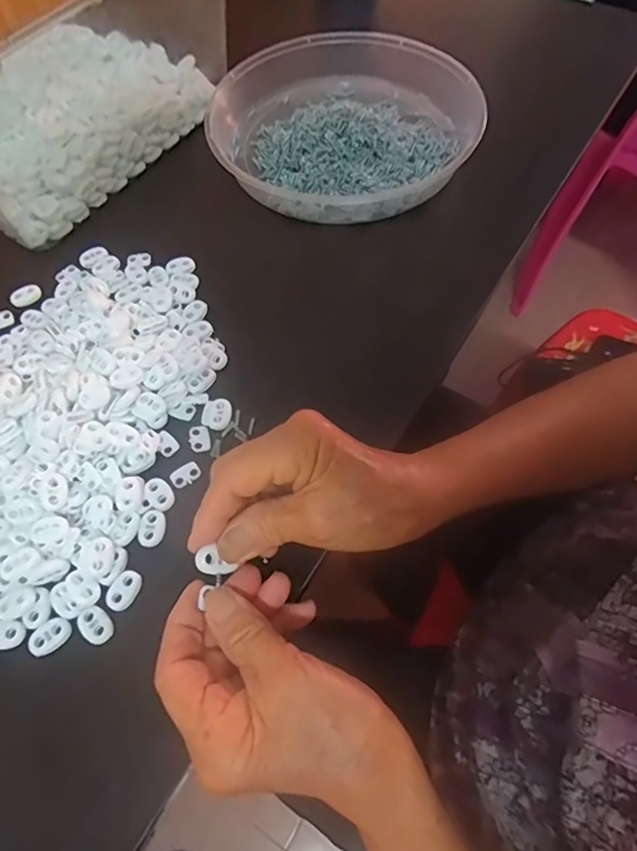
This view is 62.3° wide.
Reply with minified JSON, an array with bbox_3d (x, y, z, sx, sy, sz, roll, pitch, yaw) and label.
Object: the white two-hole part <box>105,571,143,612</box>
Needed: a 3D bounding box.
[{"bbox_3d":[-0.111,0.094,0.301,0.015,0.006,0.022,24,66,13],"label":"white two-hole part"}]

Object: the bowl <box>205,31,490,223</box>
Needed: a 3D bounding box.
[{"bbox_3d":[0.026,-0.275,0.471,0.226,0.041,0.221,-1,62,1],"label":"bowl"}]

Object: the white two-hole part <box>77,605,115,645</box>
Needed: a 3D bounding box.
[{"bbox_3d":[-0.124,0.111,0.293,0.022,0.006,0.016,37,69,19],"label":"white two-hole part"}]

